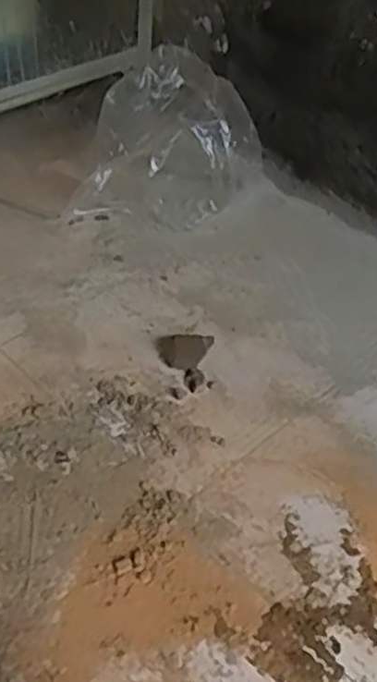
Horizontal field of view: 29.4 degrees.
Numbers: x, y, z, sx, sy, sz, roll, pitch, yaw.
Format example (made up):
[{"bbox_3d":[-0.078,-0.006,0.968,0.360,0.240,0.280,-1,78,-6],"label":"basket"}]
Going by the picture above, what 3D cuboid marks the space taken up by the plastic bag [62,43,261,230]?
[{"bbox_3d":[-0.024,-0.283,1.042,0.261,0.179,0.172,5,44,0],"label":"plastic bag"}]

